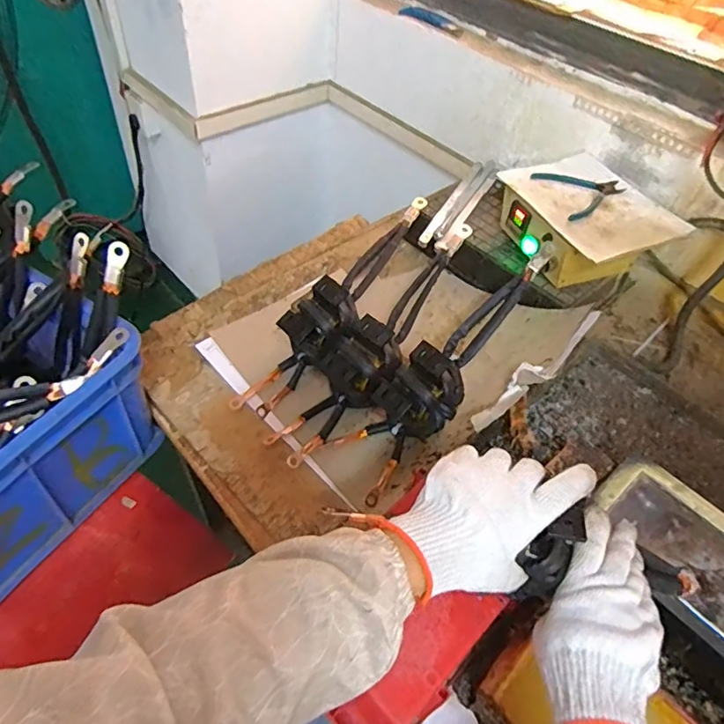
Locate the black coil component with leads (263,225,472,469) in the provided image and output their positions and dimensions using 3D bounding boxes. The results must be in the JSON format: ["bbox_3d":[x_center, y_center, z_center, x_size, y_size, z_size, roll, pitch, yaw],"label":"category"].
[{"bbox_3d":[0.036,-0.038,0.755,0.091,0.082,0.438,32,73,21],"label":"black coil component with leads"}]

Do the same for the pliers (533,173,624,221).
[{"bbox_3d":[0.366,-0.283,0.880,0.130,0.012,0.135,-10,51,-14],"label":"pliers"}]

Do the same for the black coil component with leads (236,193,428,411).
[{"bbox_3d":[-0.024,-0.100,0.786,0.081,0.094,0.434,33,75,21],"label":"black coil component with leads"}]

